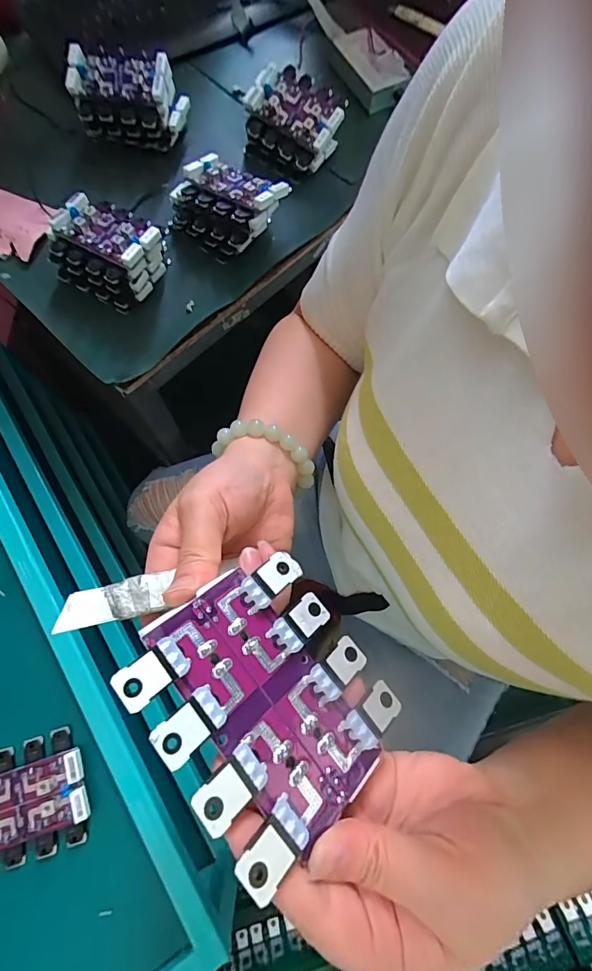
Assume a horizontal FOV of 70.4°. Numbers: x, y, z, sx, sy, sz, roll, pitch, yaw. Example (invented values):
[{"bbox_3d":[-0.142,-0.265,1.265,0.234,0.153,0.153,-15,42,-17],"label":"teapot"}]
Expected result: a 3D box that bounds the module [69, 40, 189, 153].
[{"bbox_3d":[-0.199,-0.464,0.505,0.133,0.075,0.064,-11,75,-5],"label":"module"}]

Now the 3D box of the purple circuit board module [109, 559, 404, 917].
[{"bbox_3d":[-0.012,0.087,0.176,0.088,0.010,0.100,-29,74,-39],"label":"purple circuit board module"}]

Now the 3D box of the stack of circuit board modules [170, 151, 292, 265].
[{"bbox_3d":[-0.082,-0.328,0.487,0.125,0.061,0.092,36,76,8],"label":"stack of circuit board modules"}]

